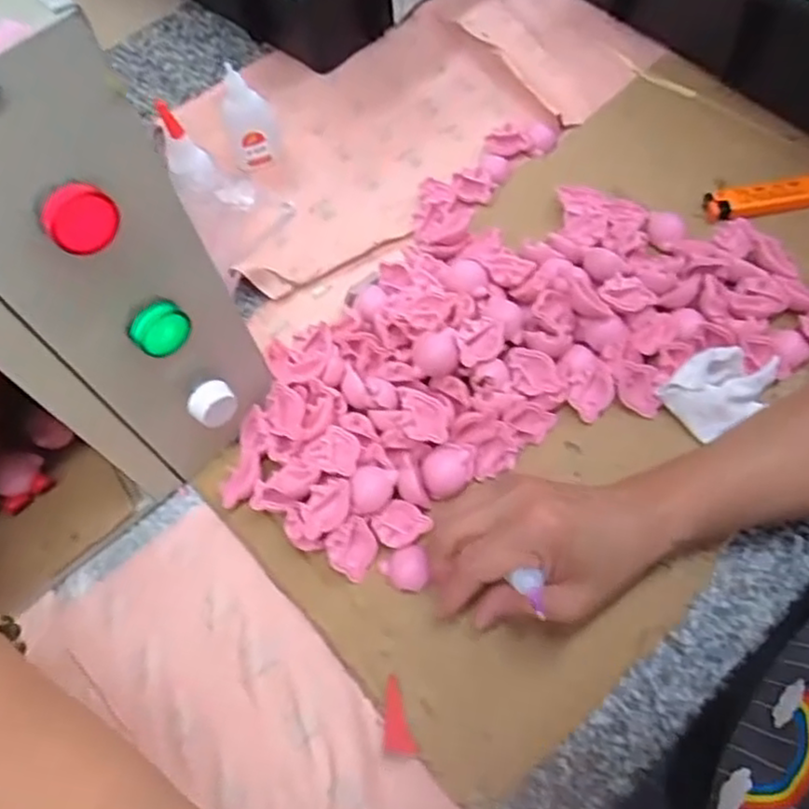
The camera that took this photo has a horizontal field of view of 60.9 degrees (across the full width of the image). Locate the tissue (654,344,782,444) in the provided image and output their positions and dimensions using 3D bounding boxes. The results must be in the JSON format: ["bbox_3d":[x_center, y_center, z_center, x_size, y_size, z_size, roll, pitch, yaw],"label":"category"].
[{"bbox_3d":[0.199,-0.013,0.426,0.067,0.031,0.046,-35,63,-13],"label":"tissue"}]

